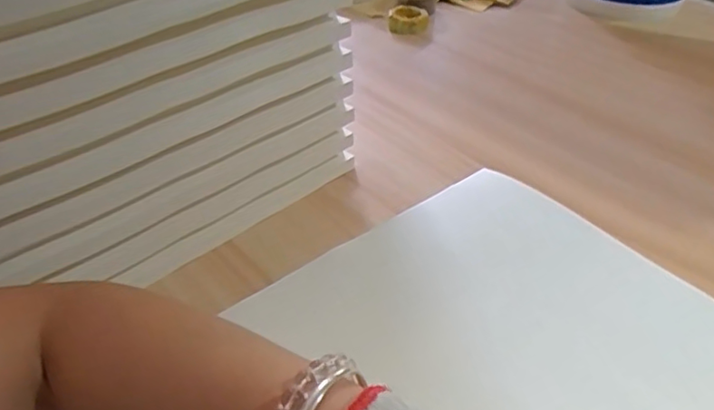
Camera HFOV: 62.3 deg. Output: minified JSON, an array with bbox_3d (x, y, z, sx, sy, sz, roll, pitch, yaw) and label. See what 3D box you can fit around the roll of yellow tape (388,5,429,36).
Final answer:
[{"bbox_3d":[0.086,-0.309,0.988,0.064,0.034,0.064,6,40,7],"label":"roll of yellow tape"}]

